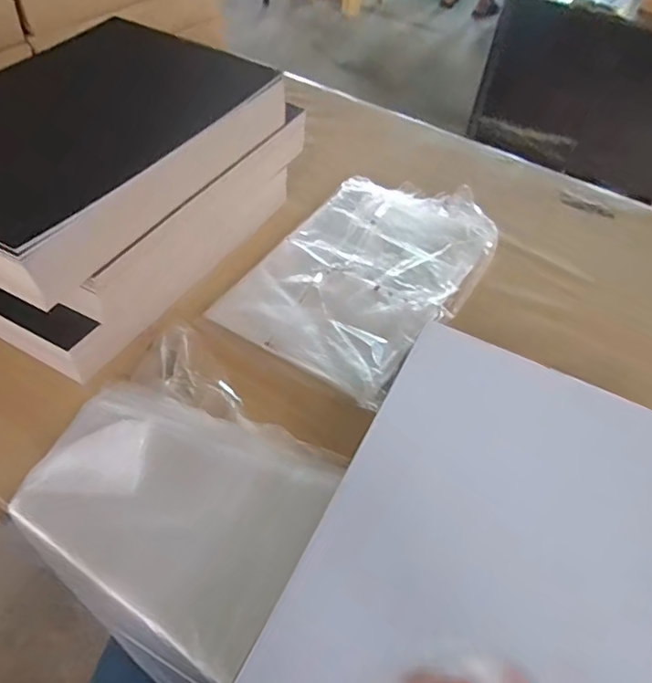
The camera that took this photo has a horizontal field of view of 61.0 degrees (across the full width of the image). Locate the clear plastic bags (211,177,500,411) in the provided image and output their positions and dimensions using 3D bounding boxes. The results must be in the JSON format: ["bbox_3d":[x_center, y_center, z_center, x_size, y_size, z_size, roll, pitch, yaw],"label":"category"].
[{"bbox_3d":[0.054,-0.092,0.697,0.243,0.028,0.365,27,52,17],"label":"clear plastic bags"}]

